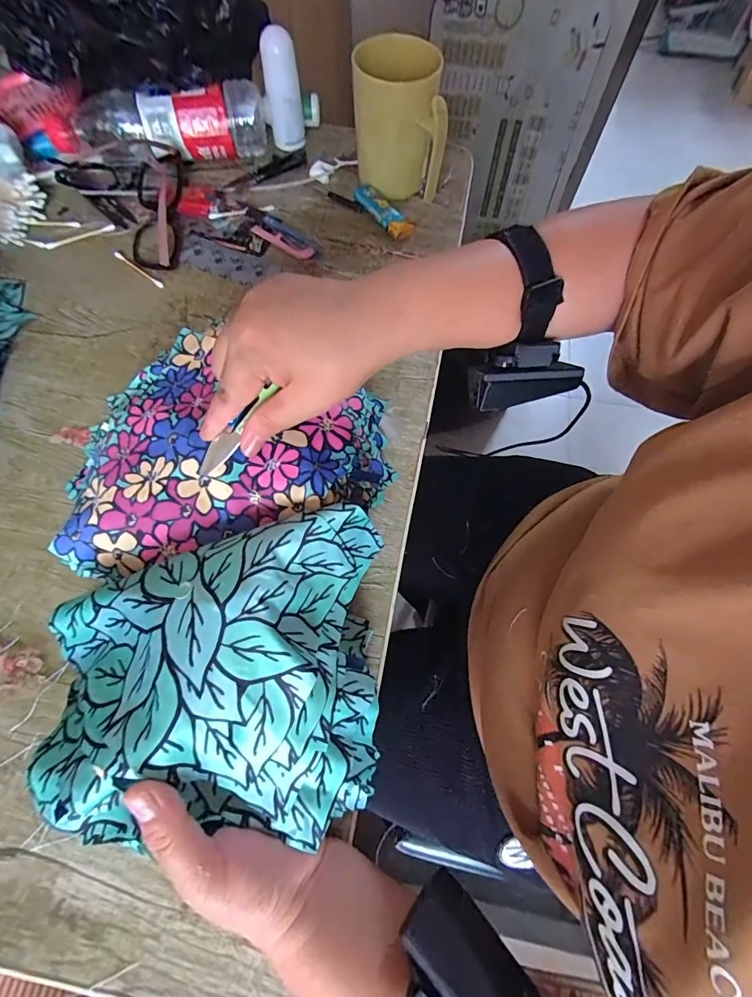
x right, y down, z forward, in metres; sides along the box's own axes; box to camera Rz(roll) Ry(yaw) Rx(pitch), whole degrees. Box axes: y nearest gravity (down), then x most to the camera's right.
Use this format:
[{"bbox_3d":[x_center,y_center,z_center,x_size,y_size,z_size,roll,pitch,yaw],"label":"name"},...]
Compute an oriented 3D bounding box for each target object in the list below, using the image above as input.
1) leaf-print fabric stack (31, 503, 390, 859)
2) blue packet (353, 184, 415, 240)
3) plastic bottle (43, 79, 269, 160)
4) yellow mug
[{"bbox_3d":[-0.092,0.093,0.247,0.182,0.073,0.170,1,69,-2],"label":"leaf-print fabric stack"},{"bbox_3d":[0.008,-0.308,0.456,0.024,0.014,0.082,-38,75,-15],"label":"blue packet"},{"bbox_3d":[-0.231,-0.397,0.455,0.225,0.060,0.073,-13,70,-7],"label":"plastic bottle"},{"bbox_3d":[0.024,-0.374,0.432,0.090,0.107,0.087,5,69,0],"label":"yellow mug"}]

